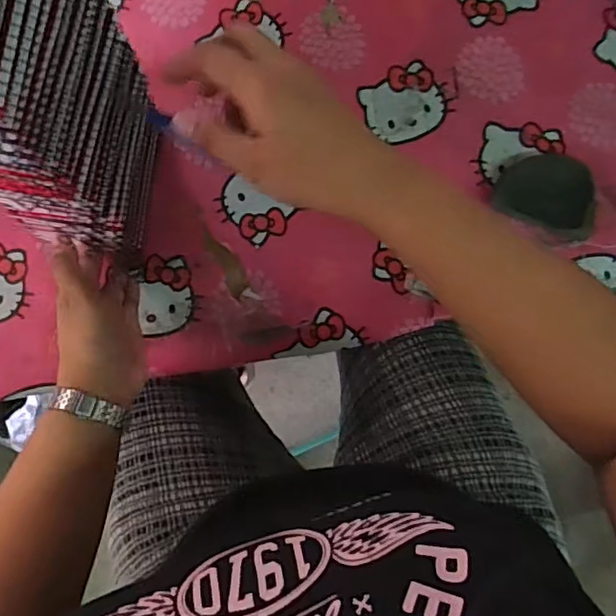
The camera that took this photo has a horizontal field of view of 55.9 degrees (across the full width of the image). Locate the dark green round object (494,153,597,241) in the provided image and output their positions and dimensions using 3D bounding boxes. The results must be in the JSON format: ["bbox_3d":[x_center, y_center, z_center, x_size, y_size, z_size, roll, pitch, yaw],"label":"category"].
[{"bbox_3d":[0.220,-0.105,0.532,0.085,0.030,0.071,23,83,2],"label":"dark green round object"}]

